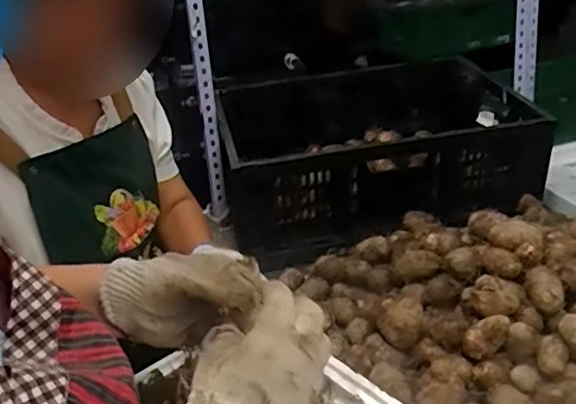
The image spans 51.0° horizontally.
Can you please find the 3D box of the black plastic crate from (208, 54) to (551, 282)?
[{"bbox_3d":[0.175,-0.110,1.317,0.604,0.258,0.444,-10,24,-6],"label":"black plastic crate"}]

